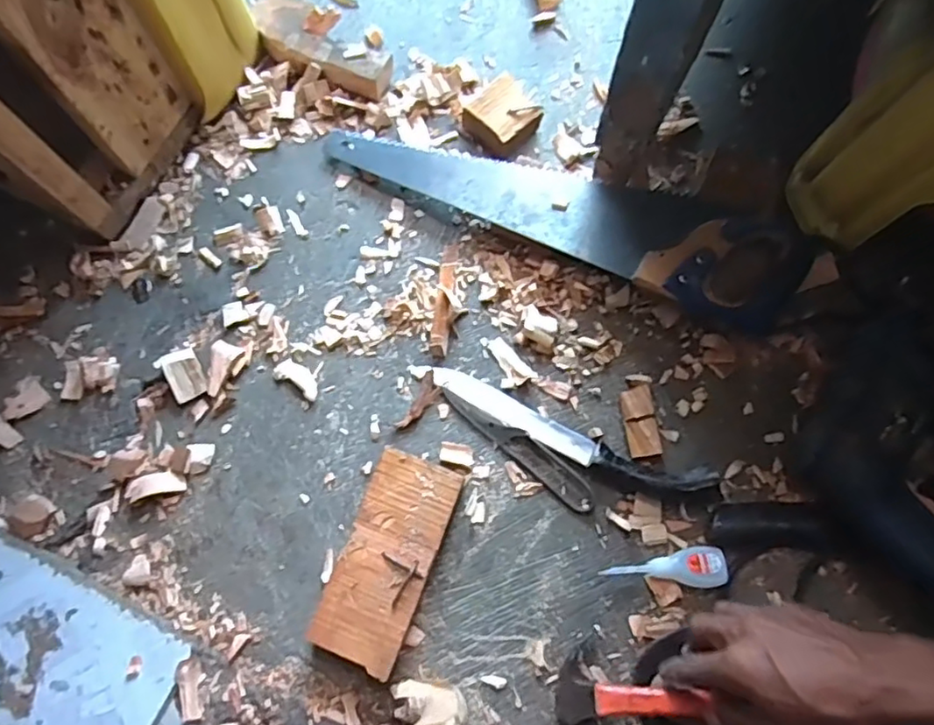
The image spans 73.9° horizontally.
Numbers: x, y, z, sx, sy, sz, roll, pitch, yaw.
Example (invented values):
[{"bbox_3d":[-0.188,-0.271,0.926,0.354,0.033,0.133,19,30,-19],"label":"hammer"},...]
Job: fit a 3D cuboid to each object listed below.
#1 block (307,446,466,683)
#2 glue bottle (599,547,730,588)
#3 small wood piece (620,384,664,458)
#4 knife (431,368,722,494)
[{"bbox_3d":[-0.068,0.172,0.553,0.078,0.035,0.176,20,75,5],"label":"block"},{"bbox_3d":[0.176,0.184,0.555,0.107,0.019,0.033,-1,74,-1],"label":"glue bottle"},{"bbox_3d":[0.164,0.056,0.586,0.027,0.022,0.064,-9,74,-3],"label":"small wood piece"},{"bbox_3d":[0.092,0.068,0.581,0.269,0.027,0.035,22,75,6],"label":"knife"}]

